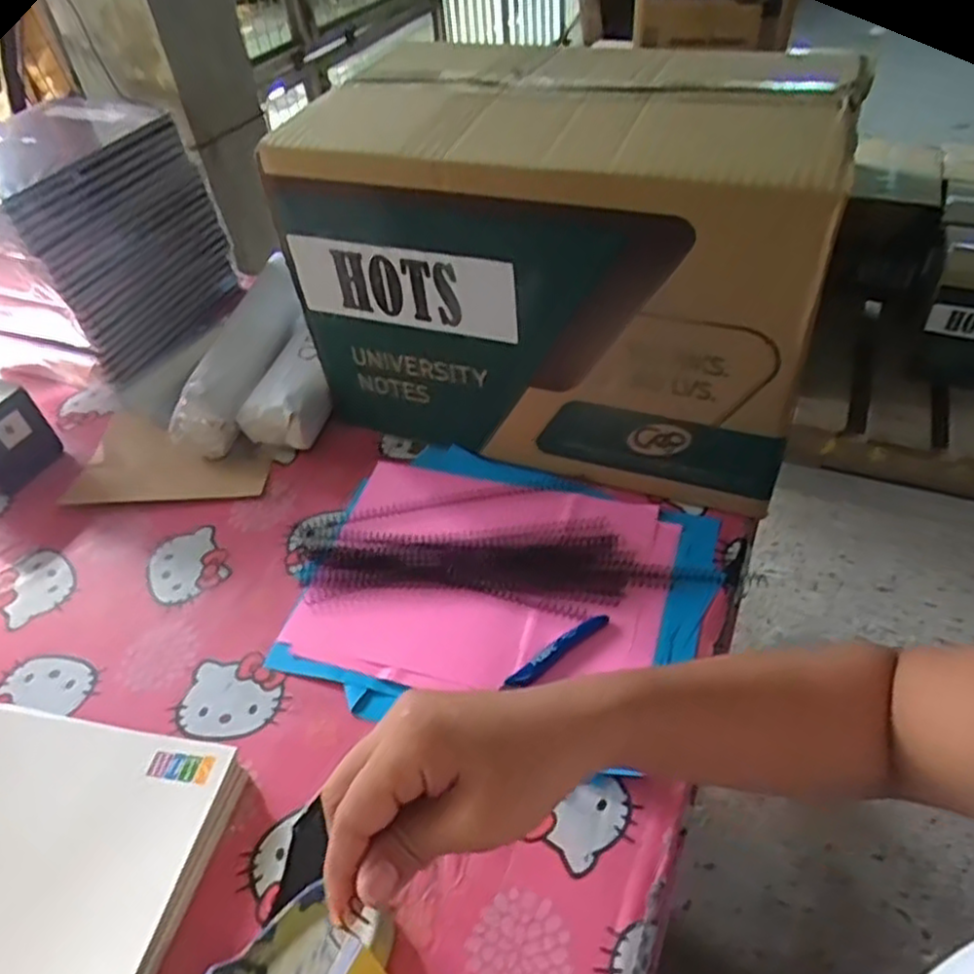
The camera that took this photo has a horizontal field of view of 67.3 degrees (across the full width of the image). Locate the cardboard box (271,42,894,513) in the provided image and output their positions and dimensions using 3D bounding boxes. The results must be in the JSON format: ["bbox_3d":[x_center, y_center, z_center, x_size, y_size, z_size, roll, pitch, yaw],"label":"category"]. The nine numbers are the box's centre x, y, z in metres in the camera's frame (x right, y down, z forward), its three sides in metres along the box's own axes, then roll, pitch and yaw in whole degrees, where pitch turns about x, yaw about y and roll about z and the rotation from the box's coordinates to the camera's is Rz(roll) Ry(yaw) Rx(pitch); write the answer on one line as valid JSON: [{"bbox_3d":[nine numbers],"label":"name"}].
[{"bbox_3d":[0.067,-0.179,0.653,0.421,0.298,0.190,17,50,21],"label":"cardboard box"}]

